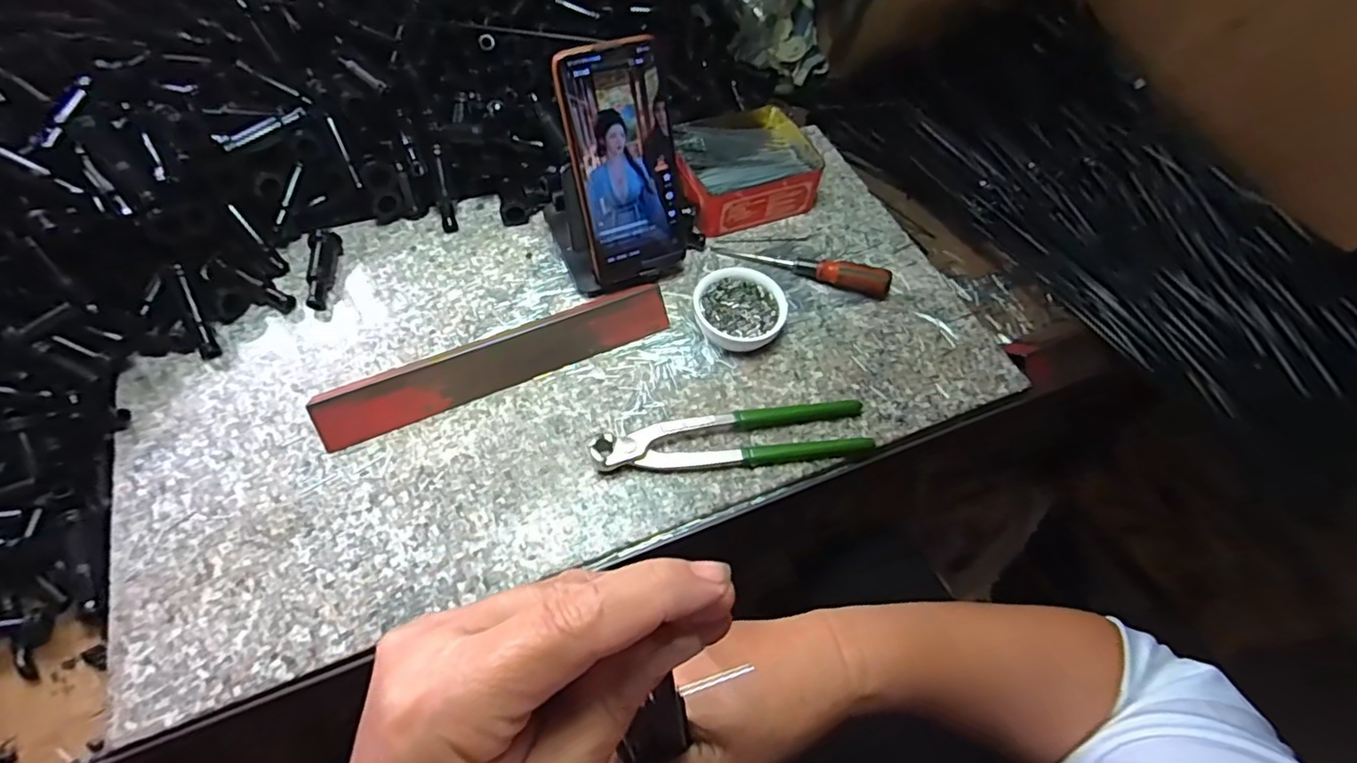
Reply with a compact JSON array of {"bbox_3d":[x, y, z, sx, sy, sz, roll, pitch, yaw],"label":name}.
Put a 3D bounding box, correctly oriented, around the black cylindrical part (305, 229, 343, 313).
[{"bbox_3d":[-0.283,-0.089,0.489,0.019,0.023,0.069,-5,58,-7],"label":"black cylindrical part"}]

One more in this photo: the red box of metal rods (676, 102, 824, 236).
[{"bbox_3d":[0.054,-0.200,0.572,0.132,0.047,0.120,-20,61,-16],"label":"red box of metal rods"}]

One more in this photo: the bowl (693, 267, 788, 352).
[{"bbox_3d":[0.048,-0.055,0.491,0.070,0.026,0.070,2,58,-3],"label":"bowl"}]

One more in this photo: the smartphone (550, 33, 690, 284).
[{"bbox_3d":[-0.036,-0.157,0.456,0.082,0.165,0.008,-20,37,-15],"label":"smartphone"}]

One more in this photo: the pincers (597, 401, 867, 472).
[{"bbox_3d":[0.039,0.039,0.438,0.193,0.017,0.042,-5,58,-8],"label":"pincers"}]

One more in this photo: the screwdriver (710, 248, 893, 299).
[{"bbox_3d":[0.106,-0.098,0.527,0.149,0.023,0.018,16,58,5],"label":"screwdriver"}]

